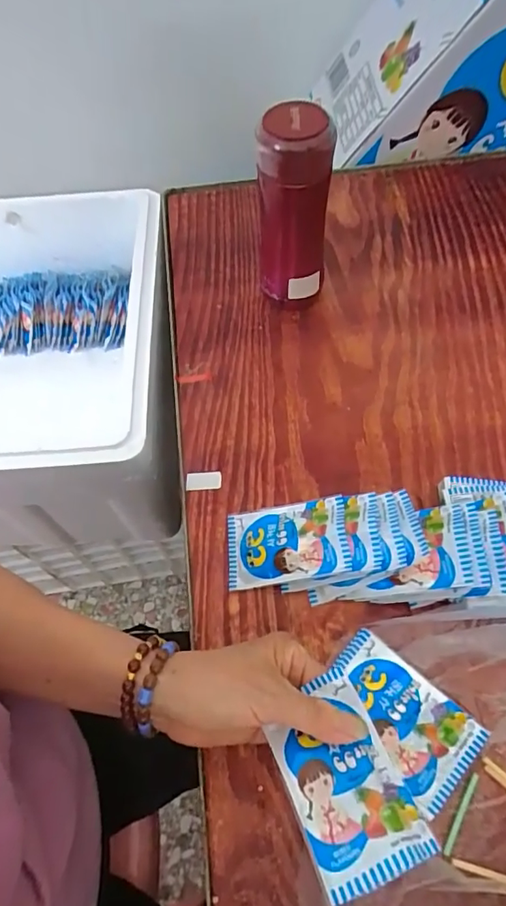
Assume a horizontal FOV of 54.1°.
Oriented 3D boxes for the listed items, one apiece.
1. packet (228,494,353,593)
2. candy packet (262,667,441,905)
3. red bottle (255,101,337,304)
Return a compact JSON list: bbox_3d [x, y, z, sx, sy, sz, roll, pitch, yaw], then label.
[{"bbox_3d":[0.026,0.073,0.410,0.102,0.010,0.064,-16,58,20],"label":"packet"},{"bbox_3d":[0.050,0.185,0.282,0.061,0.016,0.097,-24,38,-8],"label":"candy packet"},{"bbox_3d":[0.039,-0.227,0.489,0.065,0.187,0.054,3,61,5],"label":"red bottle"}]

